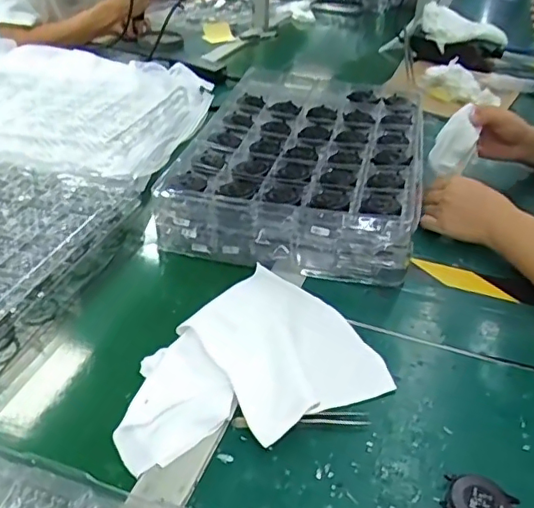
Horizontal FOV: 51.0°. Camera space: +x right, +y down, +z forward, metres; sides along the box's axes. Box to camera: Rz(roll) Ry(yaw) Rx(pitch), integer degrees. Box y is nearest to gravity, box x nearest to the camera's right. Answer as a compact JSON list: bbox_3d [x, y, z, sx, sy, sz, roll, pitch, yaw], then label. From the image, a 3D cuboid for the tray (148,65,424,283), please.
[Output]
[{"bbox_3d":[0.058,-0.144,0.806,0.312,0.072,0.452,9,35,8],"label":"tray"}]

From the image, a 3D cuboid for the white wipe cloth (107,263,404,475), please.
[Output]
[{"bbox_3d":[-0.026,0.088,0.516,0.248,0.029,0.183,-19,41,-29],"label":"white wipe cloth"}]

